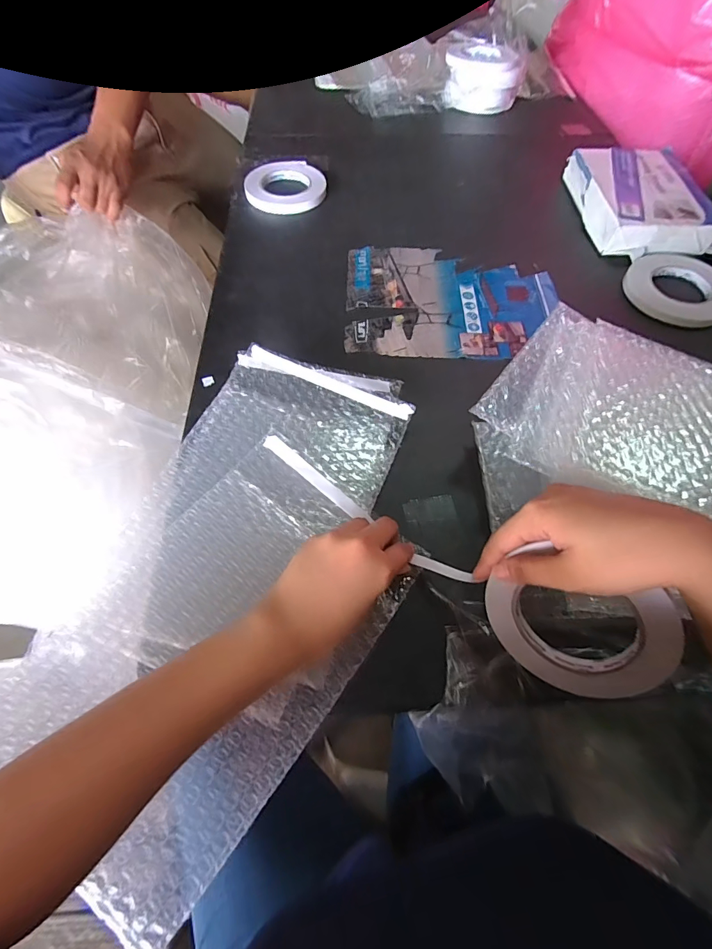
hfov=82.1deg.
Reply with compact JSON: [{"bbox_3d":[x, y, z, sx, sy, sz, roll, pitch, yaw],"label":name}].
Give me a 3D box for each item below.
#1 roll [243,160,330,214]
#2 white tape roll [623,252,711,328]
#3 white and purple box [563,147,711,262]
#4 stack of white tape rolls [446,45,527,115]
[{"bbox_3d":[-0.112,-0.457,0.649,0.123,0.024,0.123,0,60,-1],"label":"roll"},{"bbox_3d":[0.432,-0.250,0.546,0.129,0.027,0.129,0,60,-1],"label":"white tape roll"},{"bbox_3d":[0.426,-0.413,0.609,0.173,0.042,0.213,-6,60,-4],"label":"white and purple box"},{"bbox_3d":[0.243,-0.771,0.800,0.117,0.072,0.131,-39,68,-20],"label":"stack of white tape rolls"}]

